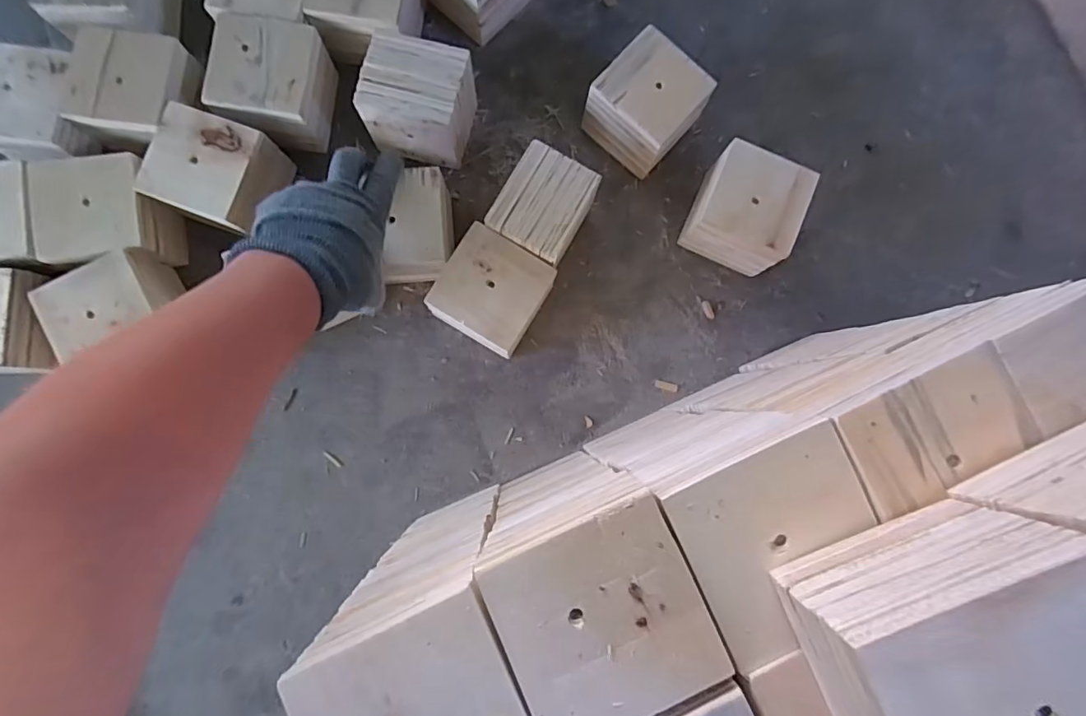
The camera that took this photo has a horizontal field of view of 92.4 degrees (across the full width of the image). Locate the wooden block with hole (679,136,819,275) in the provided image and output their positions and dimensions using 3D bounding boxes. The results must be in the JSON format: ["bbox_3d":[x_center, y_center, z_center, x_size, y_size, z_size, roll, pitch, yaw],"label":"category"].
[{"bbox_3d":[0.206,-0.147,0.539,0.095,0.083,0.103,23,85,0],"label":"wooden block with hole"}]

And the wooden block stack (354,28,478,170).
[{"bbox_3d":[-0.122,-0.256,0.524,0.093,0.090,0.086,13,85,0],"label":"wooden block stack"}]

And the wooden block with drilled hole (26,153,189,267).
[{"bbox_3d":[-0.418,-0.137,0.506,0.102,0.059,0.099,-4,86,-2],"label":"wooden block with drilled hole"}]

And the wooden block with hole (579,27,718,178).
[{"bbox_3d":[0.108,-0.260,0.545,0.098,0.082,0.106,39,85,2],"label":"wooden block with hole"}]

